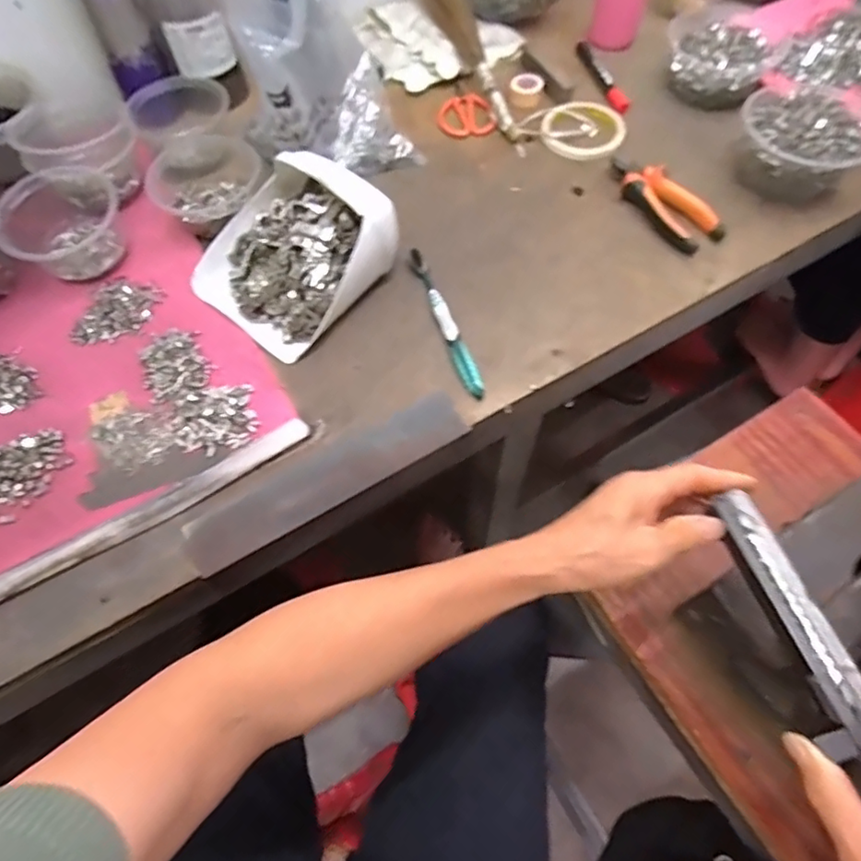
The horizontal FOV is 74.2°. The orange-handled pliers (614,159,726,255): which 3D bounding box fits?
[{"bbox_3d":[0.248,-0.251,0.612,0.046,0.025,0.148,-29,68,-14],"label":"orange-handled pliers"}]

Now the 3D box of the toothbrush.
[{"bbox_3d":[0.013,-0.108,0.550,0.017,0.009,0.179,-18,66,-9],"label":"toothbrush"}]

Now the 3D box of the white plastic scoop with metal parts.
[{"bbox_3d":[-0.134,-0.179,0.548,0.154,0.075,0.170,36,69,16],"label":"white plastic scoop with metal parts"}]

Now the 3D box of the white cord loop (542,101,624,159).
[{"bbox_3d":[0.182,-0.362,0.683,0.097,0.009,0.102,0,64,-1],"label":"white cord loop"}]

